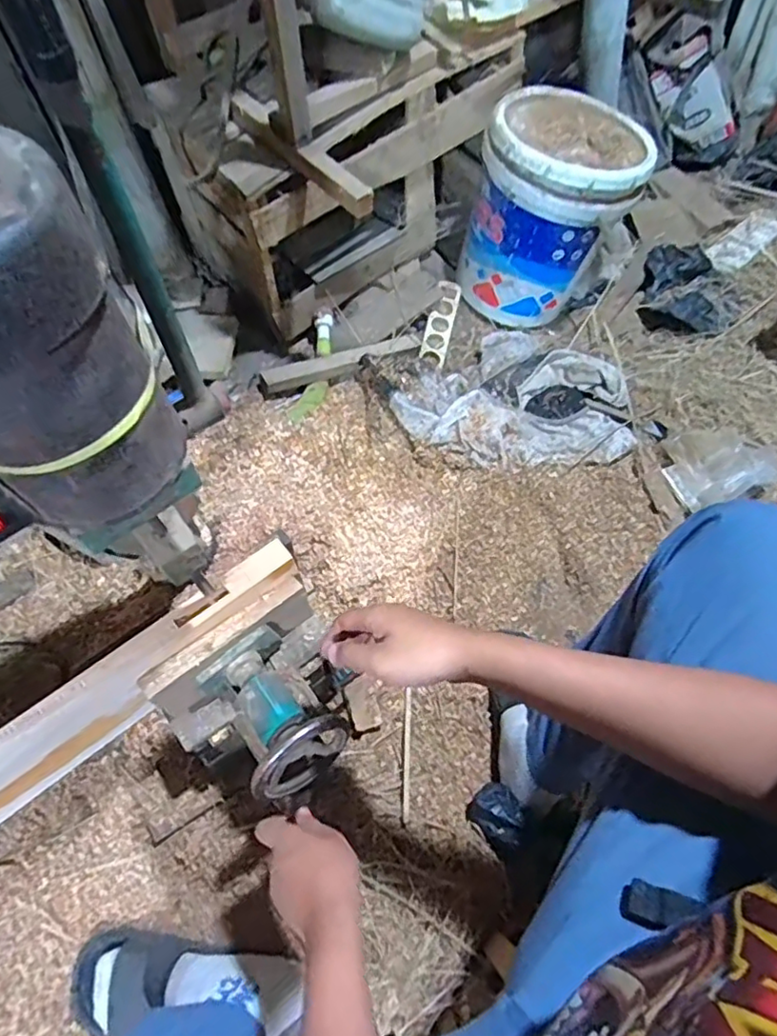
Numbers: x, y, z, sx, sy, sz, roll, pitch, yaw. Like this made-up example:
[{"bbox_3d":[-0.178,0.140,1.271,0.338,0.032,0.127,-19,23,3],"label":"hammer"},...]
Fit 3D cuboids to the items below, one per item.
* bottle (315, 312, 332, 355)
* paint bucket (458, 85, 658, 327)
[{"bbox_3d":[-0.131,-0.376,1.224,0.035,0.024,0.090,-4,87,0],"label":"bottle"},{"bbox_3d":[0.328,-0.607,1.175,0.280,0.347,0.287,-1,61,2],"label":"paint bucket"}]

